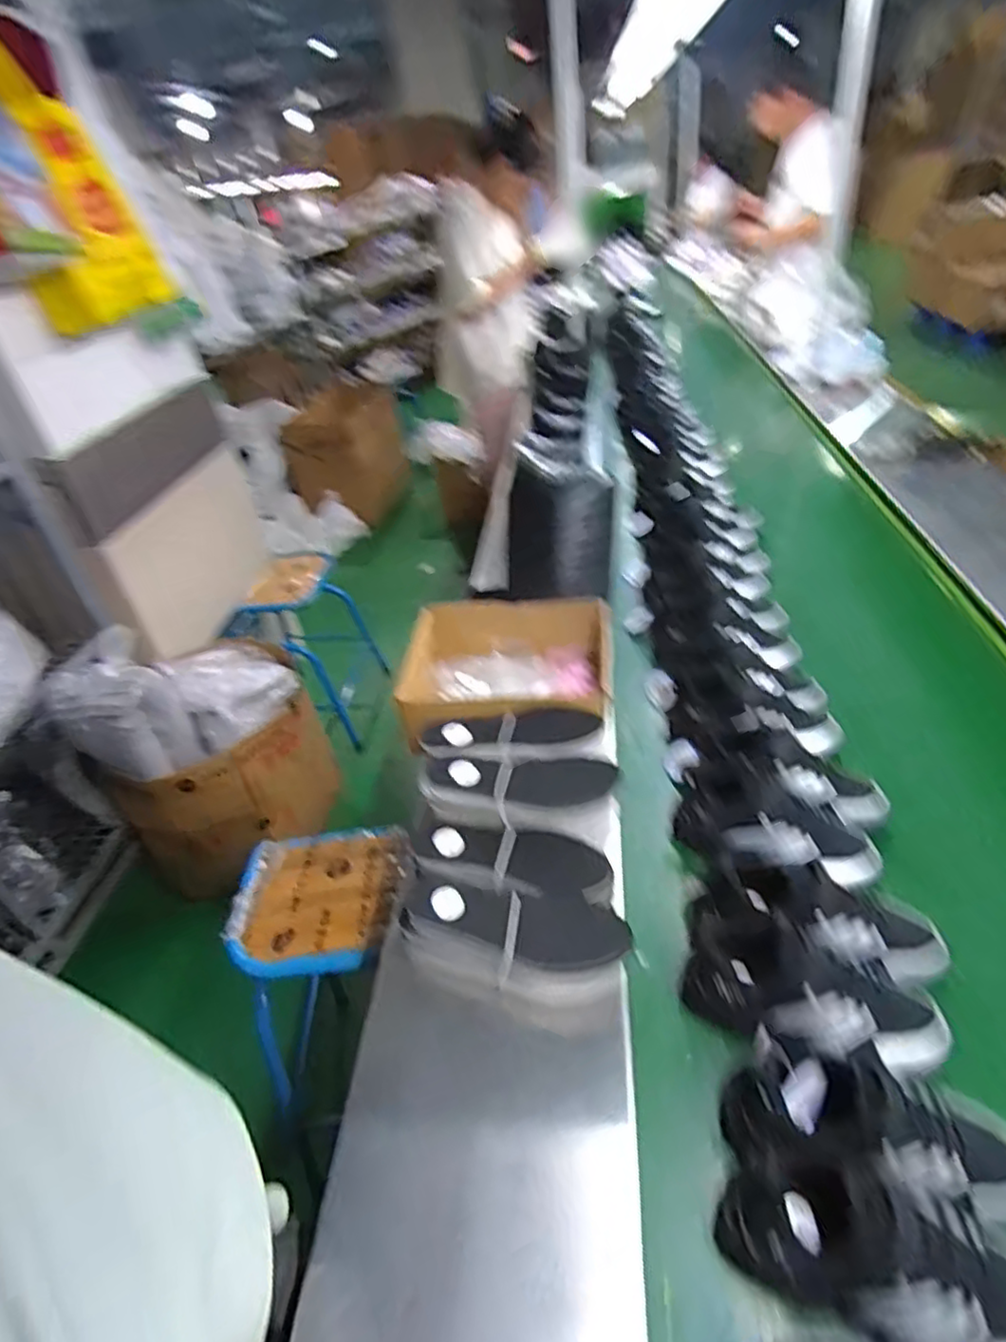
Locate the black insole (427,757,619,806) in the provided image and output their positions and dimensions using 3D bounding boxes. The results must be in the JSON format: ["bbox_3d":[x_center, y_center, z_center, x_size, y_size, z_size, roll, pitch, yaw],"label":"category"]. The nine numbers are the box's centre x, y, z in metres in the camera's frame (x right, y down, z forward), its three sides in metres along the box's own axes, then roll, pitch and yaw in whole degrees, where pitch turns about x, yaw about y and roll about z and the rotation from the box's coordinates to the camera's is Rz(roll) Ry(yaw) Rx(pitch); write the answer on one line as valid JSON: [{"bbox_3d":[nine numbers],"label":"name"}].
[{"bbox_3d":[0.020,0.118,0.725,0.202,0.016,0.063,-2,38,7],"label":"black insole"}]

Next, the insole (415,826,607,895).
[{"bbox_3d":[0.005,0.190,0.691,0.207,0.032,0.063,5,40,16],"label":"insole"}]

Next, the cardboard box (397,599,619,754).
[{"bbox_3d":[0.012,0.008,0.903,0.262,0.102,0.237,-7,38,2],"label":"cardboard box"}]

